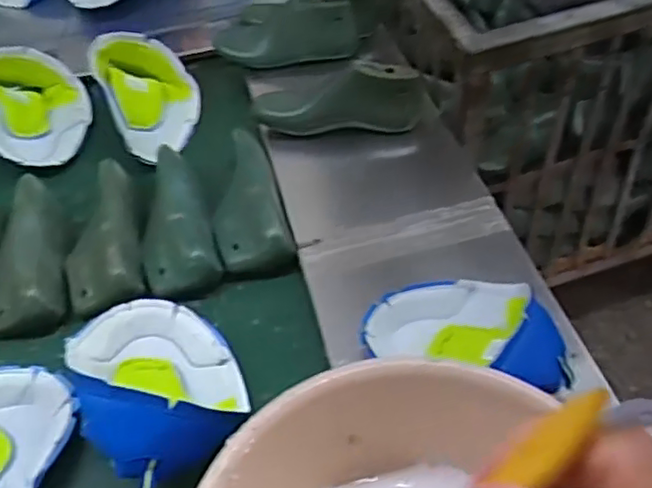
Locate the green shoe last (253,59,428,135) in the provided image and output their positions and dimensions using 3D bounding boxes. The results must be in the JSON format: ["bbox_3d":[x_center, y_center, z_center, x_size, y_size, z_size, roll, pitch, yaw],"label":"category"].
[{"bbox_3d":[0.014,-0.183,0.882,0.231,0.105,0.065,-3,47,20],"label":"green shoe last"}]

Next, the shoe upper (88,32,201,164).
[{"bbox_3d":[-0.261,-0.226,0.957,0.142,0.095,0.272,-19,49,-10],"label":"shoe upper"}]

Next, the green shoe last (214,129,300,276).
[{"bbox_3d":[-0.098,-0.051,0.805,0.089,0.068,0.201,-15,48,-7],"label":"green shoe last"}]

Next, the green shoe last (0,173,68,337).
[{"bbox_3d":[-0.366,0.006,0.809,0.090,0.068,0.223,-11,62,-4],"label":"green shoe last"}]

